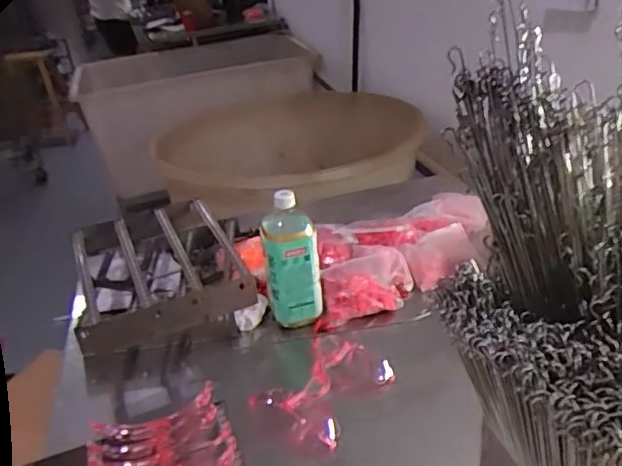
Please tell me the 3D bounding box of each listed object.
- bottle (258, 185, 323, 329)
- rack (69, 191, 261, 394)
[{"bbox_3d":[-0.031,0.050,0.925,0.086,0.226,0.070,-8,28,-3],"label":"bottle"},{"bbox_3d":[-0.256,0.075,1.015,0.279,0.133,0.319,-13,29,-12],"label":"rack"}]

